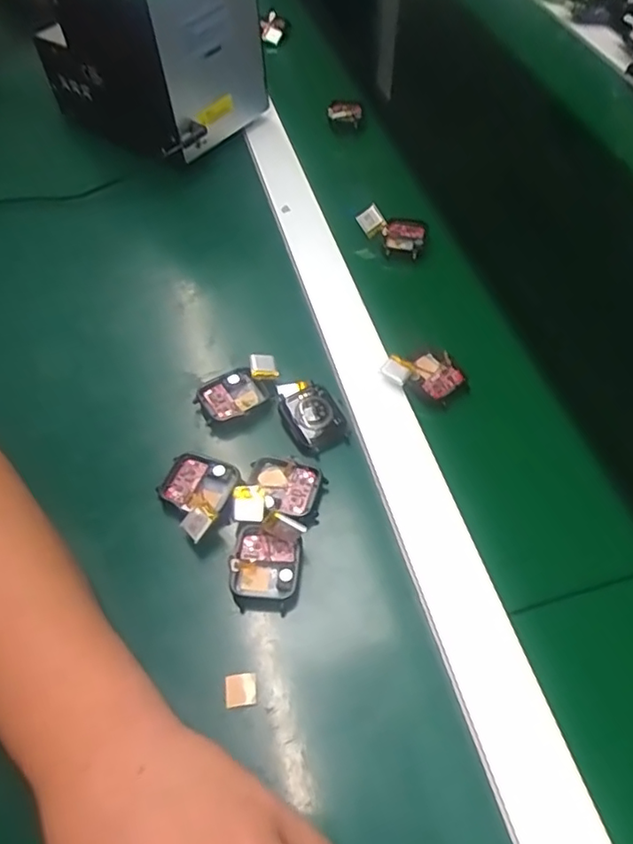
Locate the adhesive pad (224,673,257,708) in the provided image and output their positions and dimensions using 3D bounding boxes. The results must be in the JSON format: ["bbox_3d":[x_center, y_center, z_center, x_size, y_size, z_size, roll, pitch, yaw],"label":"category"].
[{"bbox_3d":[-0.038,0.135,0.301,0.015,0.004,0.015,-7,56,-4],"label":"adhesive pad"}]

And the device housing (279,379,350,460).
[{"bbox_3d":[-0.002,-0.002,0.387,0.034,0.016,0.045,-26,59,-16],"label":"device housing"}]

